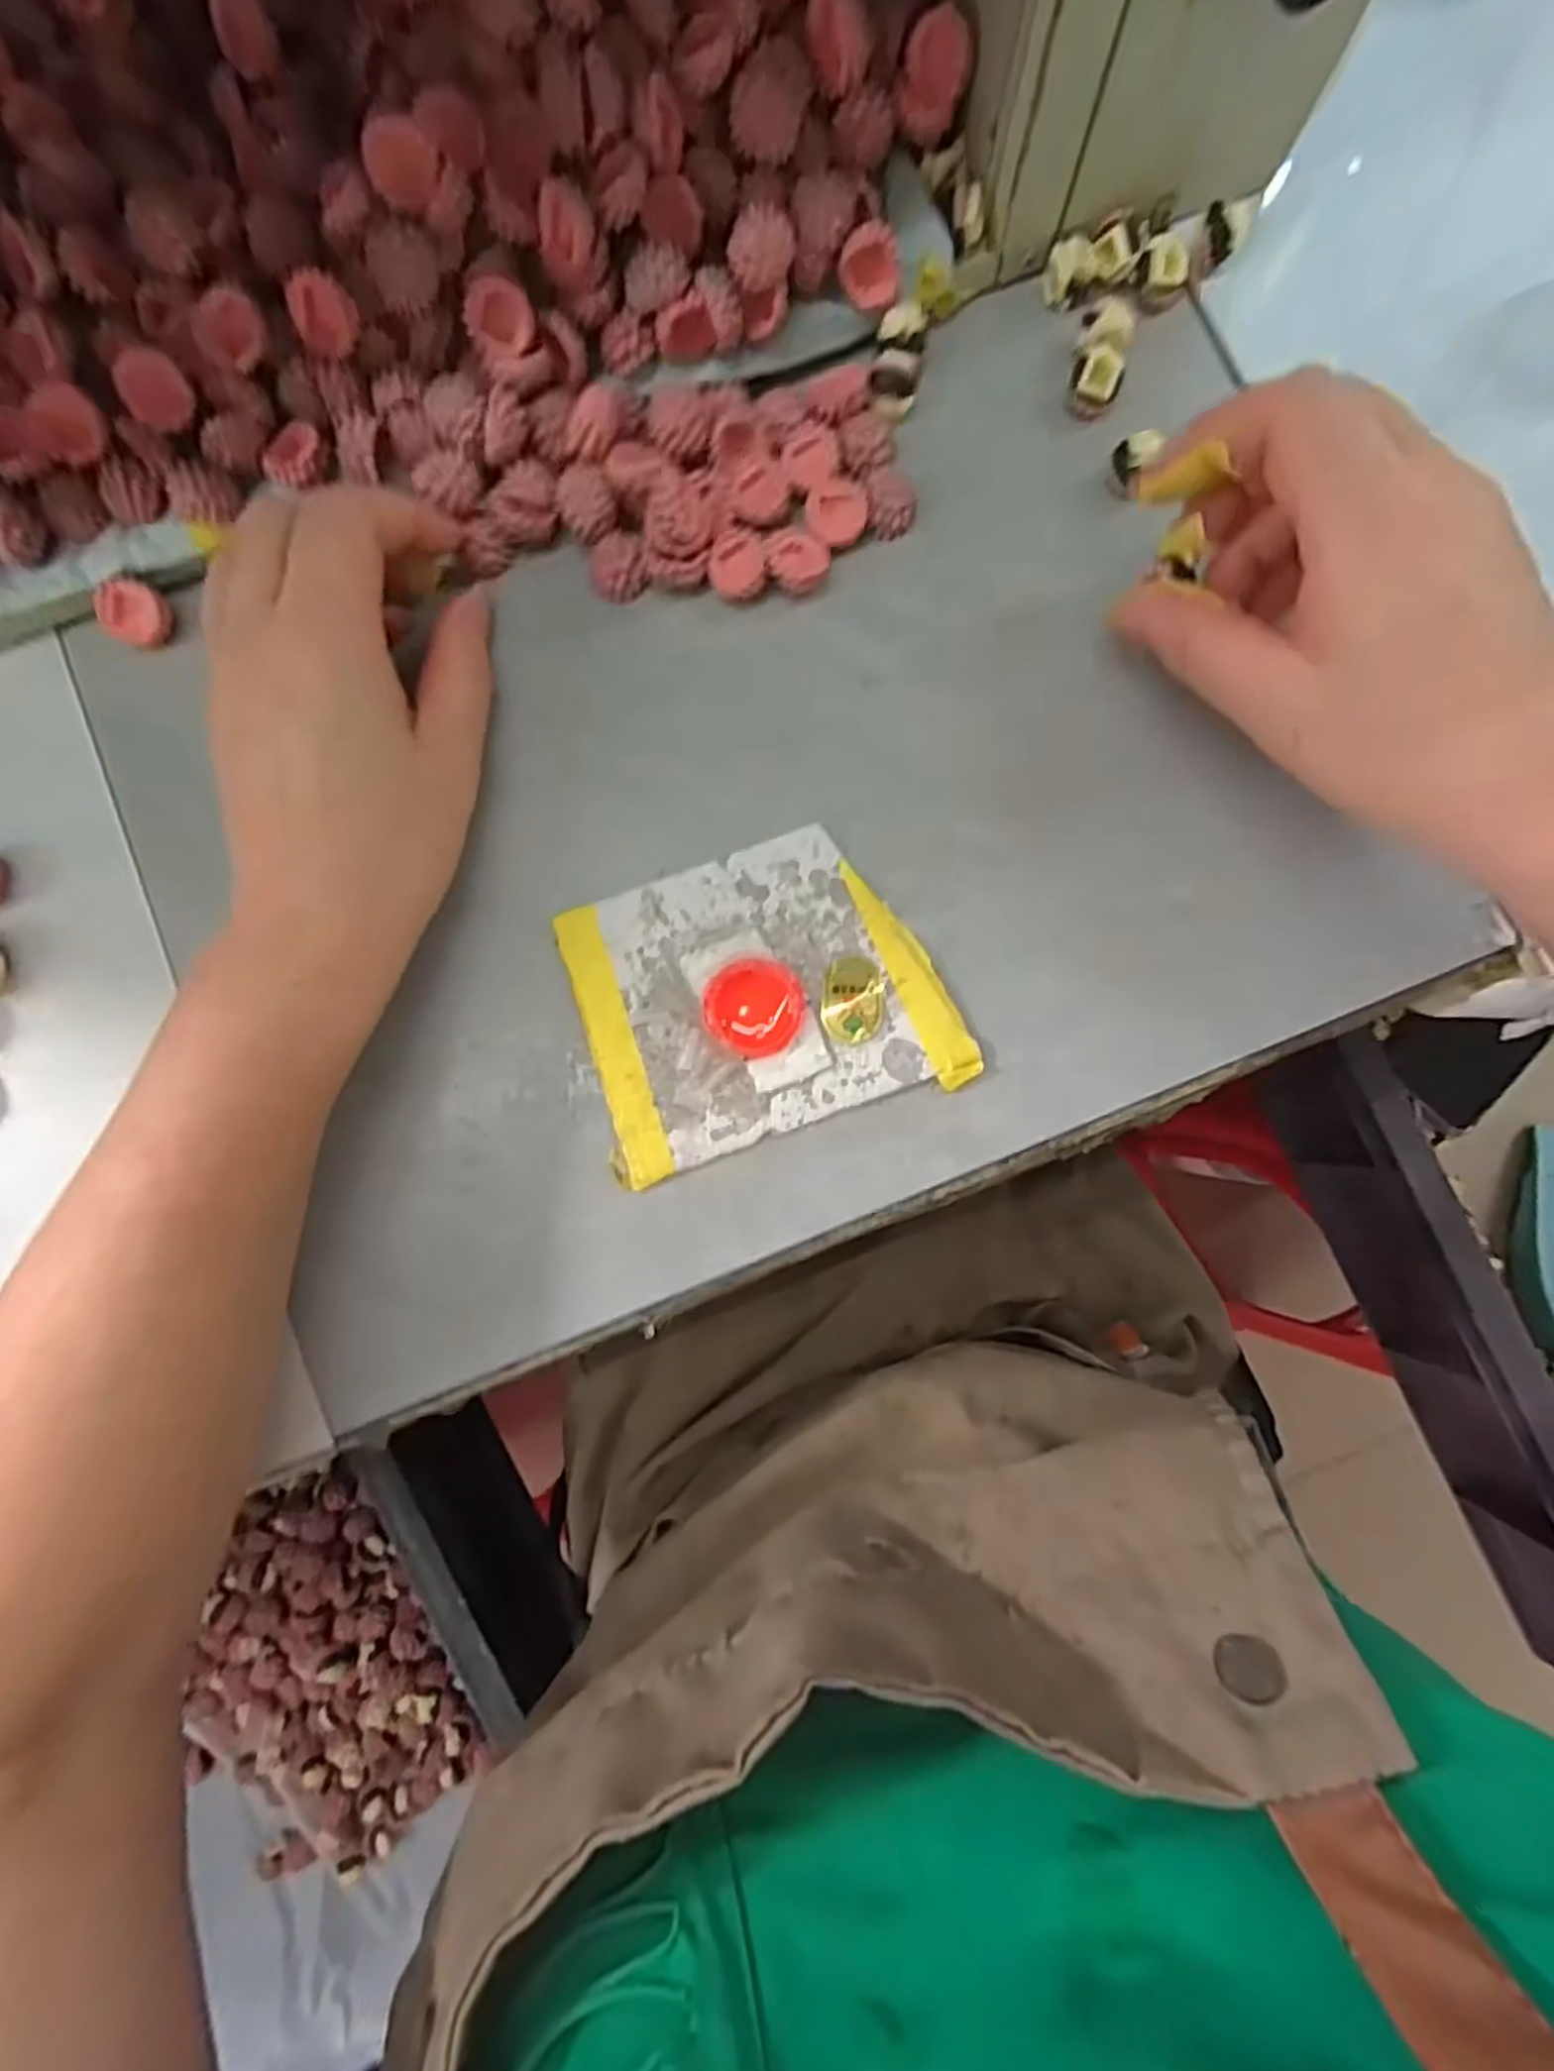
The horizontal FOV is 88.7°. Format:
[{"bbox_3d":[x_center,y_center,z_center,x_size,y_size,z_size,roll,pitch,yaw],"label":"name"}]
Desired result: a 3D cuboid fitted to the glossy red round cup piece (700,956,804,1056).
[{"bbox_3d":[-0.007,-0.008,0.248,0.030,0.007,0.029,0,88,0],"label":"glossy red round cup piece"}]

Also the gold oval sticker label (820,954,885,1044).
[{"bbox_3d":[0.024,-0.011,0.251,0.019,0.004,0.027,1,82,1],"label":"gold oval sticker label"}]

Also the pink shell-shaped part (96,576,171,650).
[{"bbox_3d":[-0.212,-0.139,0.262,0.021,0.007,0.020,-34,126,4],"label":"pink shell-shaped part"}]

